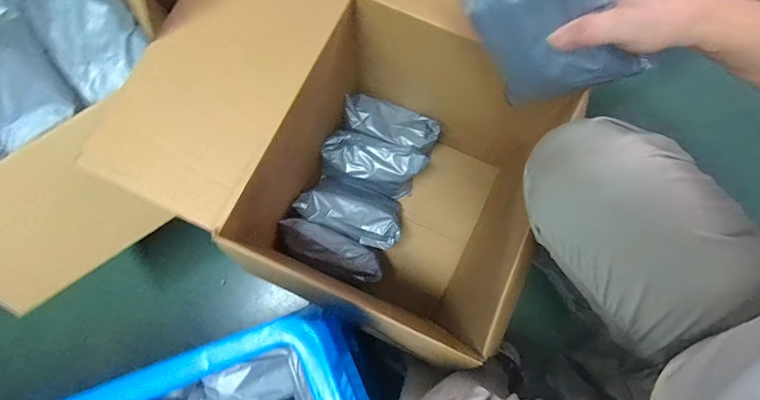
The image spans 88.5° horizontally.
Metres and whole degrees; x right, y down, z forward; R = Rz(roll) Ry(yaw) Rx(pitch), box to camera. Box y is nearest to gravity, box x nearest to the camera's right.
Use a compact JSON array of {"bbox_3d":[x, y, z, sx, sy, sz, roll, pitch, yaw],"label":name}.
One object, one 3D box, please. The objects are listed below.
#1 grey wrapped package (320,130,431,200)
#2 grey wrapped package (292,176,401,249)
[{"bbox_3d":[-0.012,-0.067,0.770,0.190,0.115,0.095,14,80,2],"label":"grey wrapped package"},{"bbox_3d":[-0.048,0.018,0.751,0.183,0.116,0.108,22,80,3],"label":"grey wrapped package"}]

